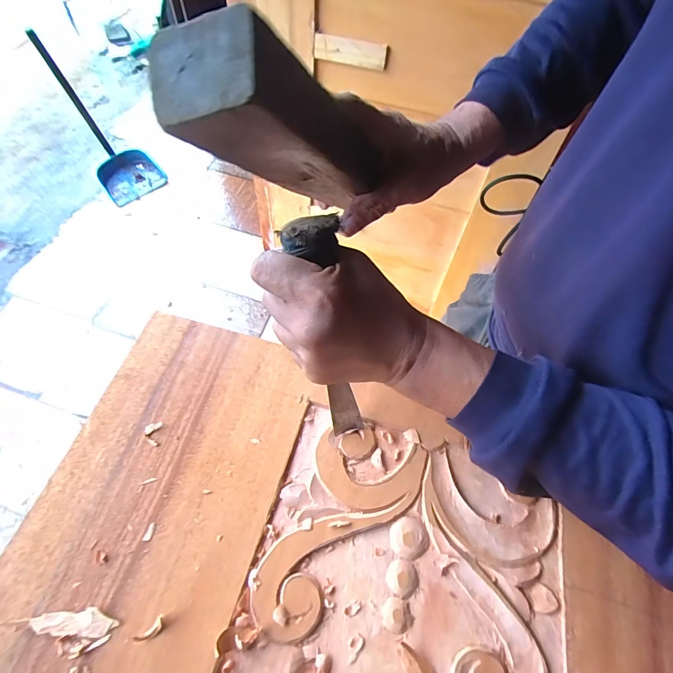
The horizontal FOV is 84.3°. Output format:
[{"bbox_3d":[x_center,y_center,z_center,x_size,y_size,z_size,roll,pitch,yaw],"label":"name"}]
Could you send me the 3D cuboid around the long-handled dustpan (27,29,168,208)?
[{"bbox_3d":[-0.945,-0.850,1.516,0.273,0.538,0.208,-38,69,-19],"label":"long-handled dustpan"}]

